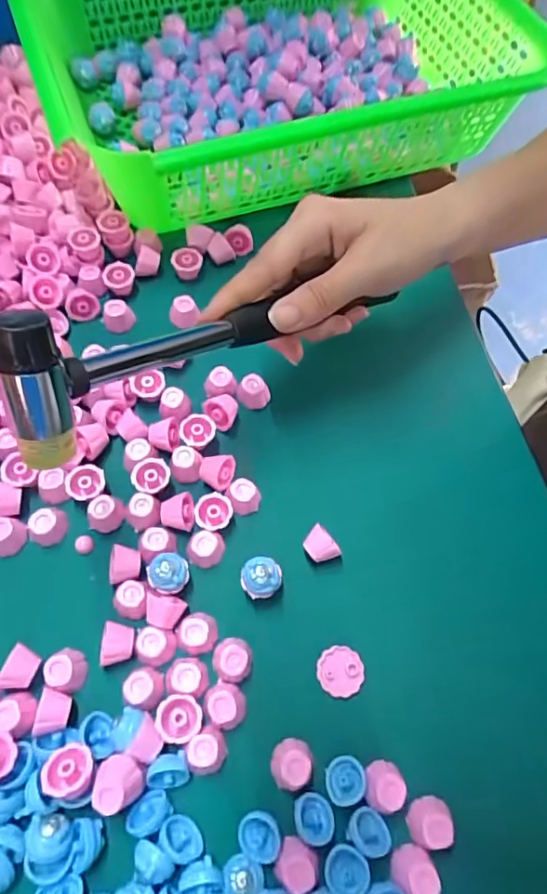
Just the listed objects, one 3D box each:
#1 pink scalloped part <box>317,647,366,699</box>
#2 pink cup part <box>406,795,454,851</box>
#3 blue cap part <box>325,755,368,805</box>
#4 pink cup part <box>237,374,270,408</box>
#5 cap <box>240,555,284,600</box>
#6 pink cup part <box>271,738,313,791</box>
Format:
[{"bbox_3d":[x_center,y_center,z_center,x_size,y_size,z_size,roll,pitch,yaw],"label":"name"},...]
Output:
[{"bbox_3d":[0.034,0.116,0.272,0.023,0.009,0.024,-6,66,-6],"label":"pink scalloped part"},{"bbox_3d":[0.071,0.170,0.239,0.018,0.016,0.016,-11,66,-8],"label":"pink cup part"},{"bbox_3d":[0.034,0.155,0.245,0.018,0.007,0.018,1,65,-3],"label":"blue cap part"},{"bbox_3d":[-0.012,-0.035,0.329,0.020,0.014,0.016,1,65,-3],"label":"pink cup part"},{"bbox_3d":[-0.006,0.069,0.277,0.021,0.024,0.020,1,65,-3],"label":"cap"},{"bbox_3d":[0.009,0.147,0.245,0.020,0.015,0.018,-27,70,-15],"label":"pink cup part"}]

